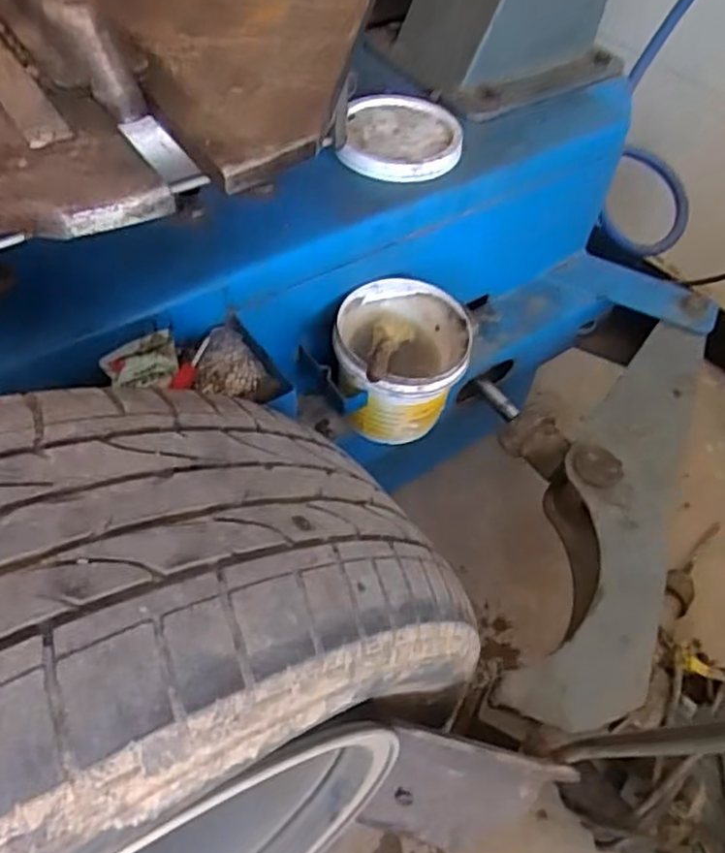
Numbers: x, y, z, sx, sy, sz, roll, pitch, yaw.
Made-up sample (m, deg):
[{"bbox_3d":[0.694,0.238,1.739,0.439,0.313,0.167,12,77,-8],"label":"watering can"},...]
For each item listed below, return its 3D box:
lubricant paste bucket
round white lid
[{"bbox_3d":[0.035,-0.059,0.669,0.122,0.103,0.120,2,52,-3],"label":"lubricant paste bucket"},{"bbox_3d":[0.039,-0.282,0.676,0.110,0.020,0.127,4,52,-1],"label":"round white lid"}]

